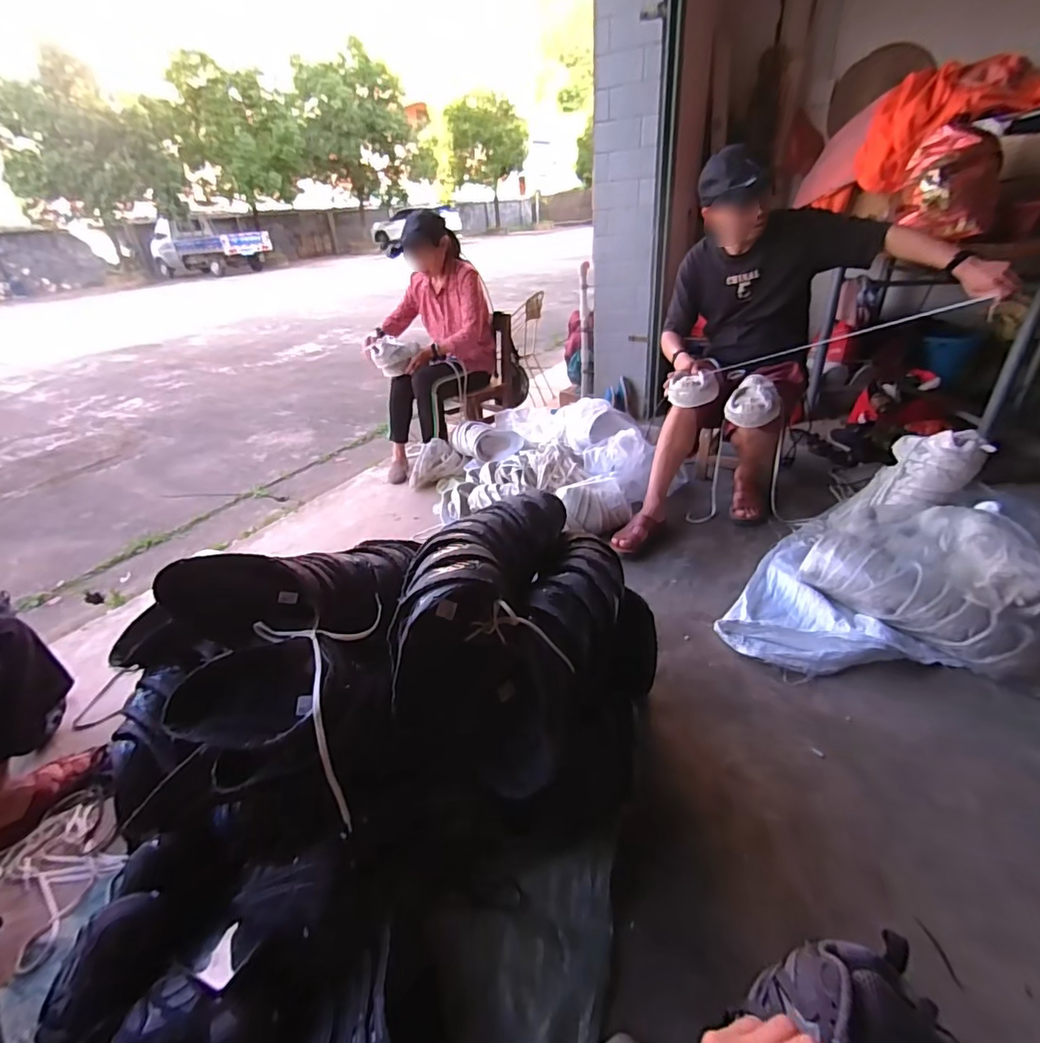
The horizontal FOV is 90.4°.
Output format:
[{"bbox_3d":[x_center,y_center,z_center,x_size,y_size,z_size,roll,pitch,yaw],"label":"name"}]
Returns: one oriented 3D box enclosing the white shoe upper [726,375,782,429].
[{"bbox_3d":[0.724,-0.372,1.601,0.156,0.102,0.189,10,34,22],"label":"white shoe upper"}]

